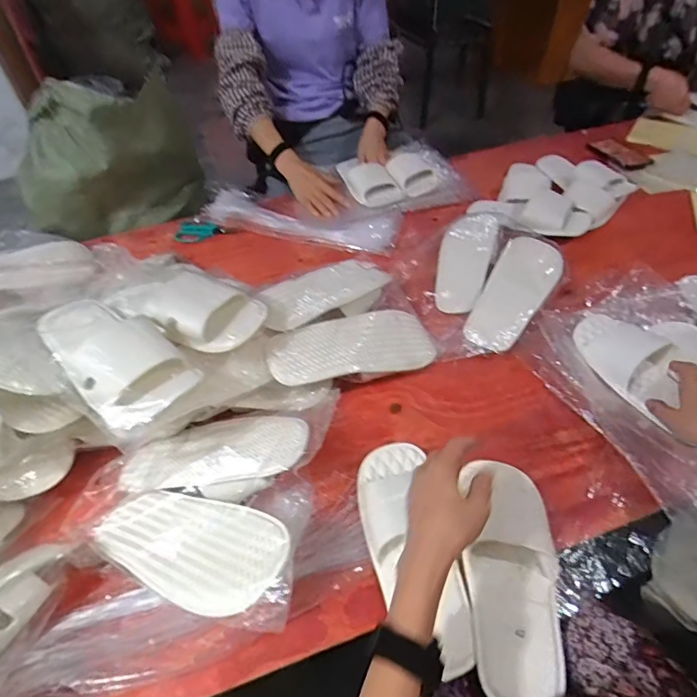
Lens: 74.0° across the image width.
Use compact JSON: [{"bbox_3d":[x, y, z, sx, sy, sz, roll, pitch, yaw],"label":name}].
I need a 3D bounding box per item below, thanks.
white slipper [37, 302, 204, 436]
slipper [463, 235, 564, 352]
[{"bbox_3d":[-0.288,-0.003,0.565,0.113,0.067,0.251,-37,57,-26],"label":"white slipper"},{"bbox_3d":[0.278,-0.097,0.776,0.098,0.052,0.250,26,54,27],"label":"slipper"}]

